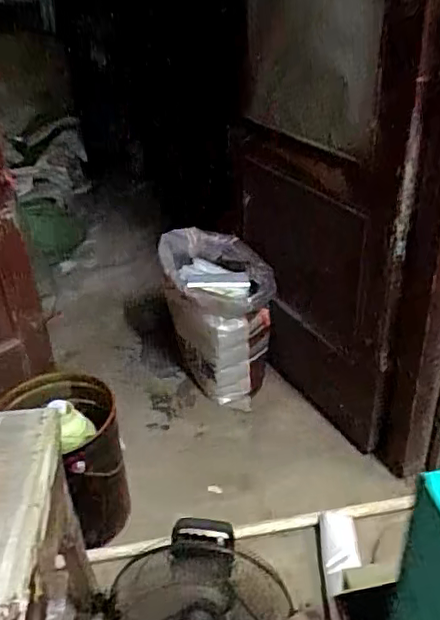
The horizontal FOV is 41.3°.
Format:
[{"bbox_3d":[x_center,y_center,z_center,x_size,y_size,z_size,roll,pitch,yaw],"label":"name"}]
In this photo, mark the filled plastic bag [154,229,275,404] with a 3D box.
[{"bbox_3d":[-0.001,0.003,1.864,0.323,0.476,0.353,-5,34,-1],"label":"filled plastic bag"}]

